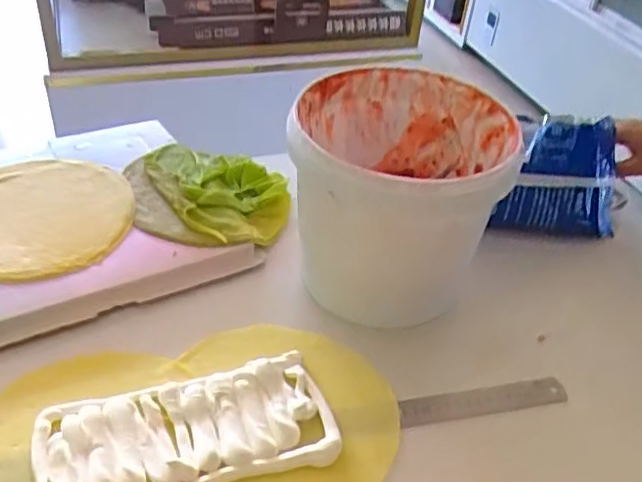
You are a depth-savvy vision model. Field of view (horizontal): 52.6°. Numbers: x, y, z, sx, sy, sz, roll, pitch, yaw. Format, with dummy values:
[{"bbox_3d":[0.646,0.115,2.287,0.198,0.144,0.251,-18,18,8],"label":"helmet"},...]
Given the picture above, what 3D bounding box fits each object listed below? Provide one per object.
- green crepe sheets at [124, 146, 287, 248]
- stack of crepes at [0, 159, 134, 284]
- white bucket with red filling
[{"bbox_3d":[-0.128,-0.056,0.748,0.170,0.034,0.187,-6,41,-14],"label":"green crepe sheets"},{"bbox_3d":[-0.297,-0.023,0.675,0.198,0.014,0.193,-25,47,-27],"label":"stack of crepes"},{"bbox_3d":[0.075,-0.038,0.646,0.191,0.191,0.199,4,39,-3],"label":"white bucket with red filling"}]

